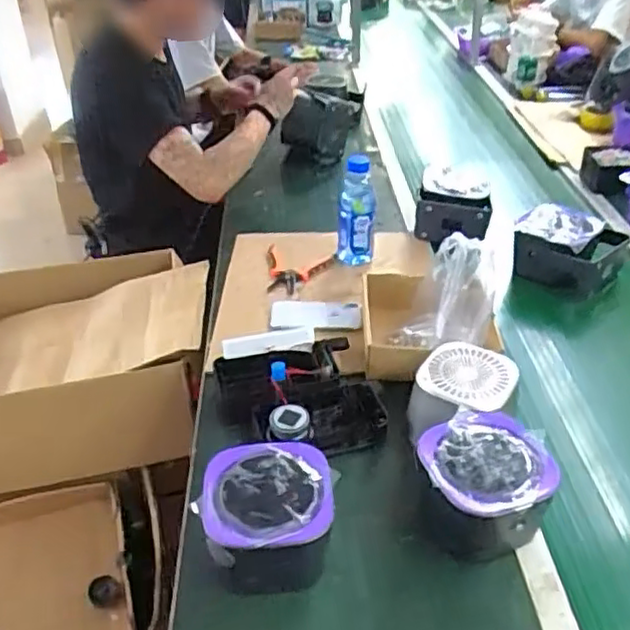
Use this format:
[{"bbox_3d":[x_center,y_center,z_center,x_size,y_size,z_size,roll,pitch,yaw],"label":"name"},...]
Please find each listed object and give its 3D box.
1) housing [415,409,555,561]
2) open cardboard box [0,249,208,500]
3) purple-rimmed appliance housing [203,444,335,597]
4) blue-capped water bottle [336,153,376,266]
[{"bbox_3d":[0.198,0.212,0.809,0.137,0.118,0.141,-1,36,1],"label":"housing"},{"bbox_3d":[-0.530,0.097,1.300,0.645,0.190,0.446,-7,36,-8],"label":"open cardboard box"},{"bbox_3d":[-0.052,0.242,0.769,0.143,0.112,0.158,-4,36,-4],"label":"purple-rimmed appliance housing"},{"bbox_3d":[0.079,-0.197,1.265,0.070,0.192,0.057,3,36,5],"label":"blue-capped water bottle"}]

